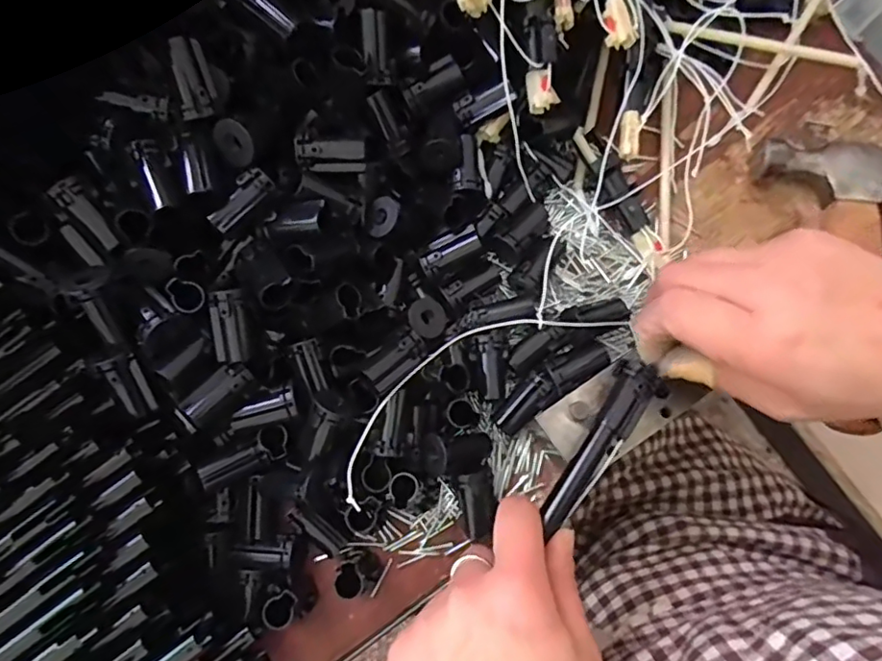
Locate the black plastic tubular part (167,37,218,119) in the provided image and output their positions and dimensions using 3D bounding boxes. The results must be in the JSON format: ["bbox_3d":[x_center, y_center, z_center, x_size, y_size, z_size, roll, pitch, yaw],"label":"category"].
[{"bbox_3d":[-0.114,-0.115,0.260,0.014,0.010,0.035,-10,94,-2],"label":"black plastic tubular part"}]

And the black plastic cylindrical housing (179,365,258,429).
[{"bbox_3d":[-0.111,0.032,0.281,0.038,0.011,0.014,-43,82,-8],"label":"black plastic cylindrical housing"}]

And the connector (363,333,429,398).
[{"bbox_3d":[-0.022,0.017,0.288,0.033,0.013,0.014,-40,82,-7],"label":"connector"}]

